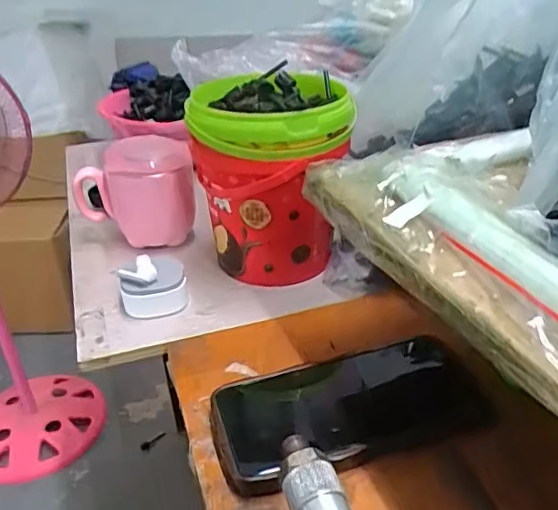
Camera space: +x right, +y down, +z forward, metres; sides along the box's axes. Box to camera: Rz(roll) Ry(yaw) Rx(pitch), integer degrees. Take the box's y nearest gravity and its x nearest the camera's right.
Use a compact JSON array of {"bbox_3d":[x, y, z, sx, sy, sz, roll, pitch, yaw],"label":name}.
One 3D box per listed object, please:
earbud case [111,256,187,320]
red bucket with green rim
[{"bbox_3d":[-0.102,0.026,0.460,0.052,0.049,0.027,-11,32,-14],"label":"earbud case"},{"bbox_3d":[-0.006,-0.061,0.489,0.123,0.158,0.112,-3,31,-1],"label":"red bucket with green rim"}]

